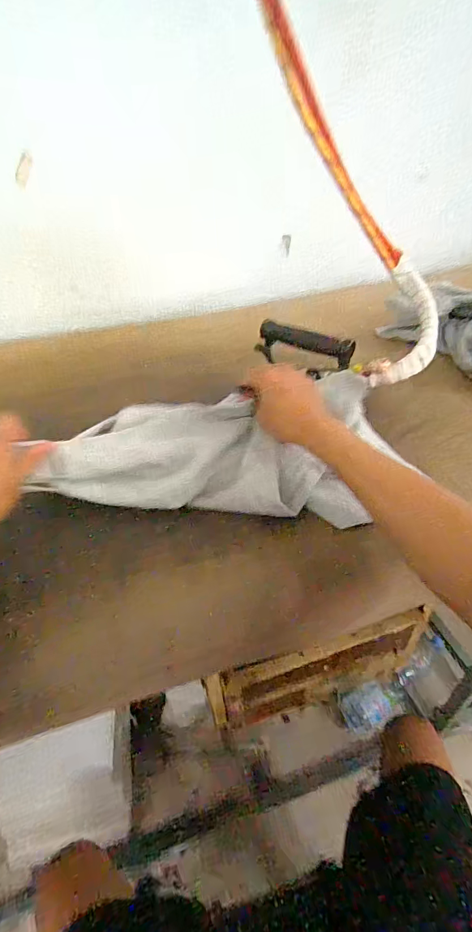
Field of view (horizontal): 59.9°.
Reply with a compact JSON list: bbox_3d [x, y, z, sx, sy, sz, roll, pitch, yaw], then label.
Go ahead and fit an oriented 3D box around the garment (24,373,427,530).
[{"bbox_3d":[-0.010,-0.019,0.494,0.428,0.119,0.147,-2,40,-2],"label":"garment"}]

